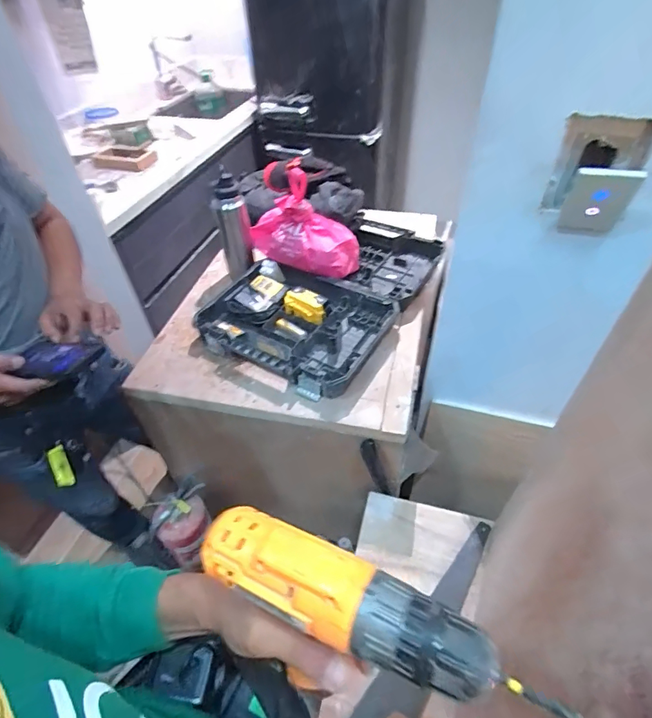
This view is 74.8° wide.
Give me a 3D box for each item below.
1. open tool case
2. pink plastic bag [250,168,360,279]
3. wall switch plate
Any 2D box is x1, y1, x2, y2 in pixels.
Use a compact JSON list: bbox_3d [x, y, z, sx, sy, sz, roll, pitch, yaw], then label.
[{"bbox_3d":[0.008,-0.189,1.169,0.457,0.101,0.650,24,51,24],"label":"open tool case"},{"bbox_3d":[-0.069,-0.348,1.137,0.304,0.226,0.148,8,47,11],"label":"pink plastic bag"},{"bbox_3d":[0.420,-0.239,0.660,0.086,0.122,0.018,9,57,17],"label":"wall switch plate"}]

